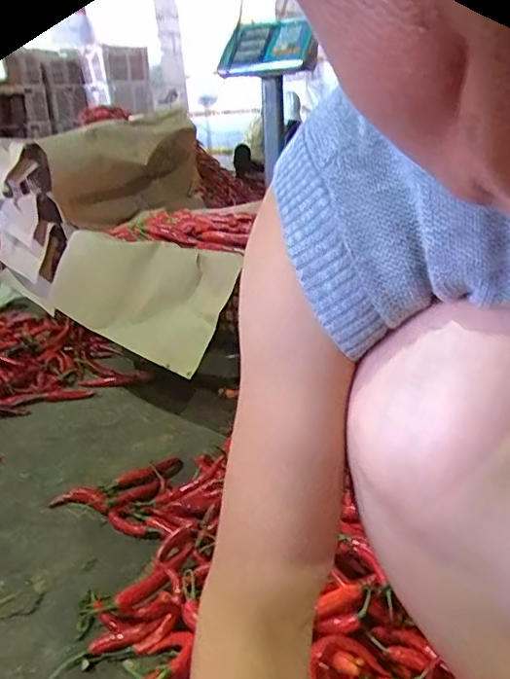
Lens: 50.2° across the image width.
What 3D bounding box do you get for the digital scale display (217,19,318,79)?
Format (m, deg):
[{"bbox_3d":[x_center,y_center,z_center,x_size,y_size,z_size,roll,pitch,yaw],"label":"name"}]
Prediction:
[{"bbox_3d":[0.030,-0.719,1.343,0.240,0.110,0.149,-1,21,7],"label":"digital scale display"}]

